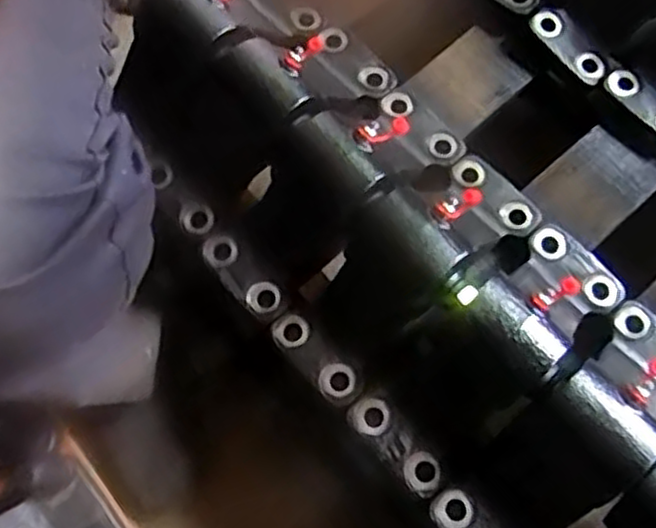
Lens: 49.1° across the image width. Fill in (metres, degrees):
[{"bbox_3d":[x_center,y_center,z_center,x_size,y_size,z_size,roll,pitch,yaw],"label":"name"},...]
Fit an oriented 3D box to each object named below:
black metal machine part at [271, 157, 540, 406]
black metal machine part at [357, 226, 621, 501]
[{"bbox_3d":[0.063,-0.001,0.519,0.219,0.077,0.099,-41,74,-13],"label":"black metal machine part"},{"bbox_3d":[0.114,0.056,0.512,0.218,0.101,0.086,-41,74,-13],"label":"black metal machine part"}]

